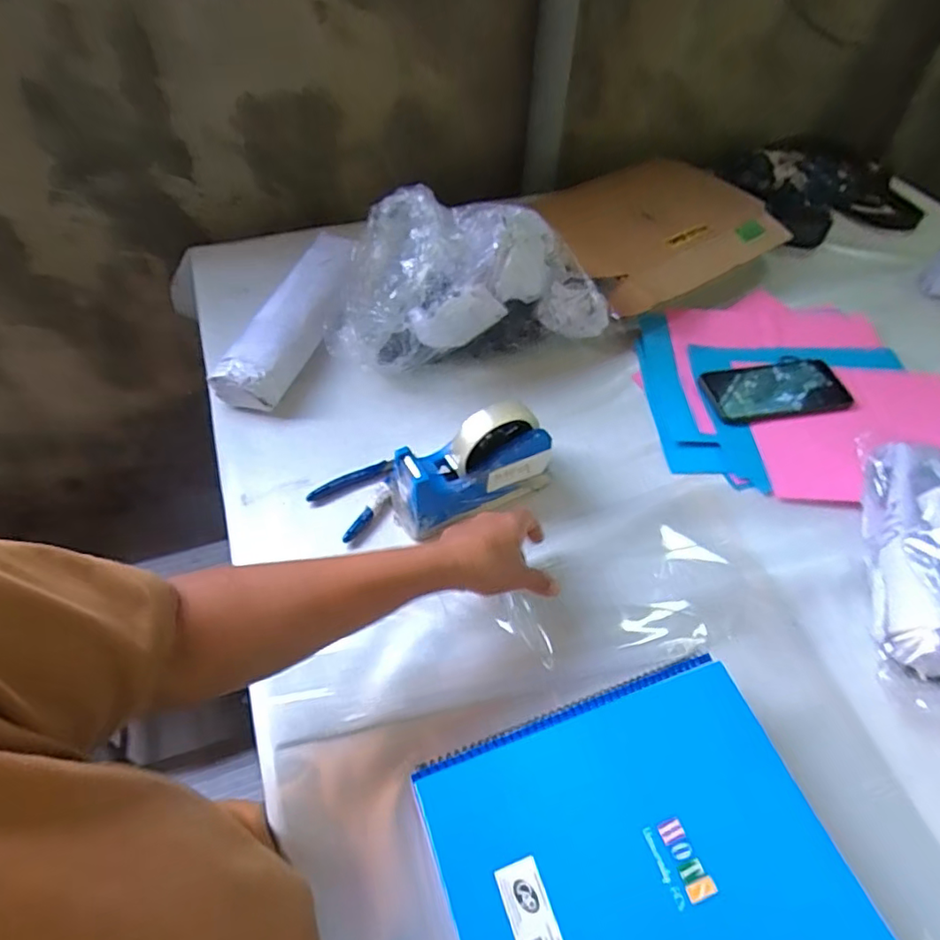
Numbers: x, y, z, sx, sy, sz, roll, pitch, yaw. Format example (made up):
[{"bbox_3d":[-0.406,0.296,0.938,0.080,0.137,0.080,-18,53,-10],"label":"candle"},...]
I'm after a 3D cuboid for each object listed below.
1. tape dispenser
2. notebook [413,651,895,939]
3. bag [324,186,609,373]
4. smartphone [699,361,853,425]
[{"bbox_3d":[0.006,-0.003,0.558,0.159,0.107,0.054,-17,56,-14],"label":"tape dispenser"},{"bbox_3d":[0.113,0.255,0.372,0.246,0.012,0.209,-16,56,-13],"label":"notebook"},{"bbox_3d":[-0.011,-0.225,0.680,0.314,0.178,0.154,-16,56,-13],"label":"bag"},{"bbox_3d":[0.374,-0.096,0.708,0.172,0.010,0.086,-7,54,-7],"label":"smartphone"}]

